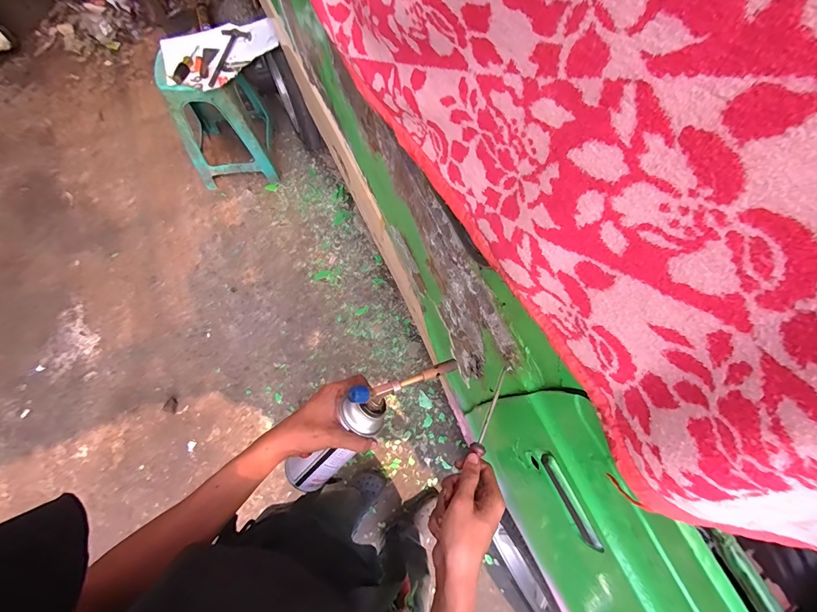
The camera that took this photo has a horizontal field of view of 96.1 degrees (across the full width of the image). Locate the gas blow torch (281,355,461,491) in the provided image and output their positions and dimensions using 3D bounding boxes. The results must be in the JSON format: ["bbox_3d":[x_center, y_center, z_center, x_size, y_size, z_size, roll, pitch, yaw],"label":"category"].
[{"bbox_3d":[-0.067,0.155,0.476,0.274,0.106,0.057,-45,78,13],"label":"gas blow torch"}]

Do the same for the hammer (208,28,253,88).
[{"bbox_3d":[-0.637,-0.873,1.280,0.090,0.027,0.250,15,70,7],"label":"hammer"}]

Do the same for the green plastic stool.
[{"bbox_3d":[-0.780,-0.782,1.518,0.311,0.473,0.332,-9,69,-2],"label":"green plastic stool"}]

